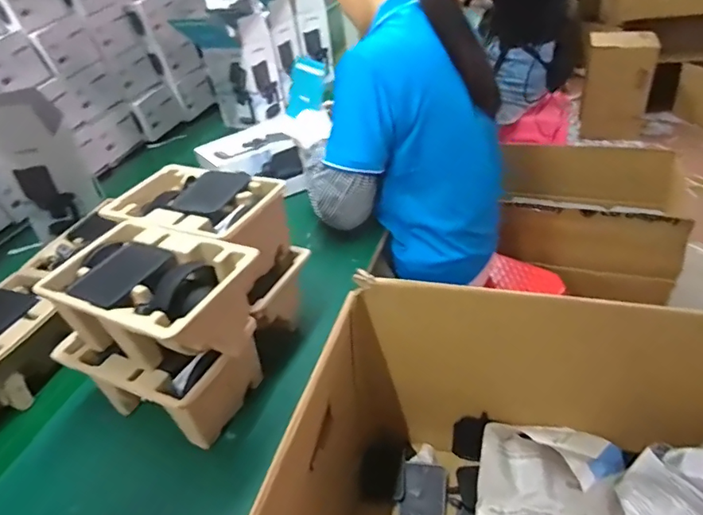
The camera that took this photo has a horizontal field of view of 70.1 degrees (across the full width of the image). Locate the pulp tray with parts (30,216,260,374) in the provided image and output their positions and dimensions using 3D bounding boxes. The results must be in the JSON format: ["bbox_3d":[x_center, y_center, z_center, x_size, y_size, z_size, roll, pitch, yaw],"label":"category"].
[{"bbox_3d":[-0.231,0.054,0.589,0.229,0.114,0.146,14,41,24],"label":"pulp tray with parts"}]

